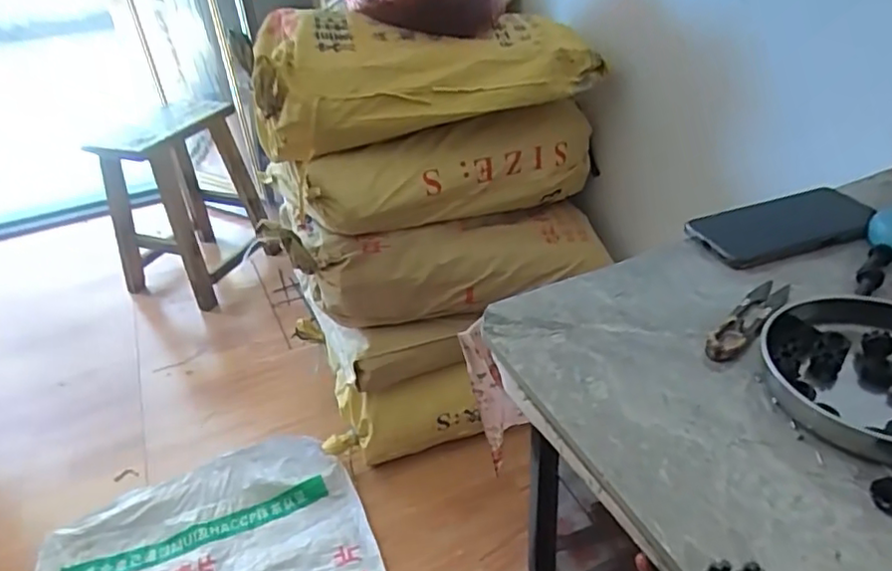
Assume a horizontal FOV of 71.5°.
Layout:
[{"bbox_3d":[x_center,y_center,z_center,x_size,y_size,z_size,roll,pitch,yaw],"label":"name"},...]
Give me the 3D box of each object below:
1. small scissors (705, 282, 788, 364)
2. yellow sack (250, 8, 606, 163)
[{"bbox_3d":[0.232,0.025,0.475,0.024,0.008,0.116,28,44,37],"label":"small scissors"},{"bbox_3d":[-0.072,-0.450,1.278,0.651,0.183,0.416,-17,37,-16],"label":"yellow sack"}]

